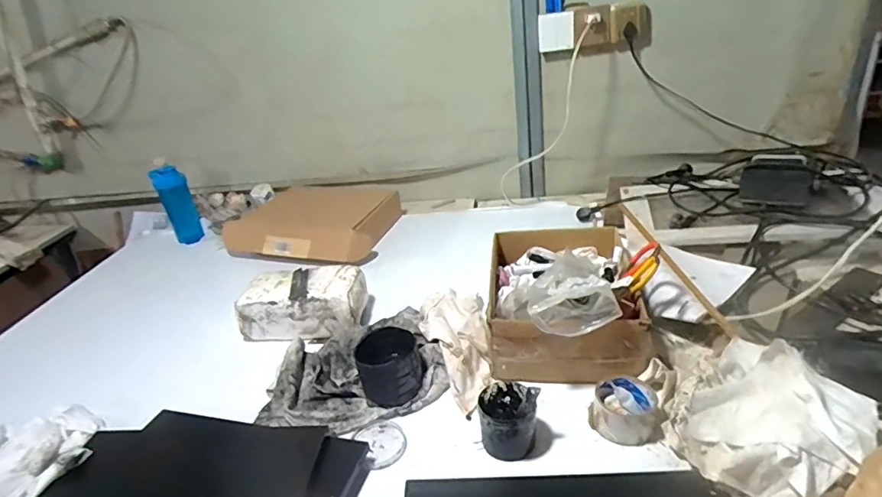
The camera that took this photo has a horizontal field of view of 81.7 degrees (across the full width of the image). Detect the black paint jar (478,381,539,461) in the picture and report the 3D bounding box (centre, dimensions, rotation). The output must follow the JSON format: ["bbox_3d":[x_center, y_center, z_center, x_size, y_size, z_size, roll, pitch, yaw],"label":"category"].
[{"bbox_3d":[0.097,0.240,0.727,0.081,0.086,0.093,-5,27,6],"label":"black paint jar"}]

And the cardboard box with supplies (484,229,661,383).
[{"bbox_3d":[0.225,0.069,0.932,0.257,0.161,0.370,-3,27,10],"label":"cardboard box with supplies"}]

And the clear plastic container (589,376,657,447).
[{"bbox_3d":[0.266,0.231,0.742,0.093,0.056,0.091,2,28,19],"label":"clear plastic container"}]

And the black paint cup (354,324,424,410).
[{"bbox_3d":[-0.084,0.198,0.841,0.097,0.089,0.099,-6,27,3],"label":"black paint cup"}]

